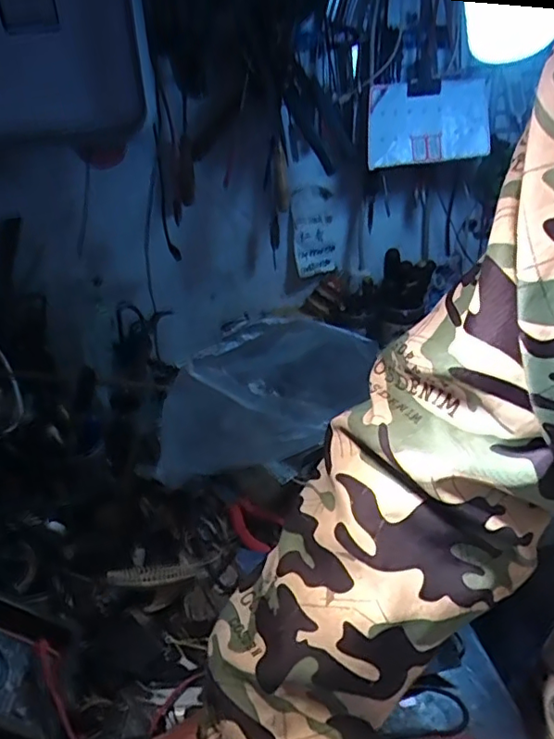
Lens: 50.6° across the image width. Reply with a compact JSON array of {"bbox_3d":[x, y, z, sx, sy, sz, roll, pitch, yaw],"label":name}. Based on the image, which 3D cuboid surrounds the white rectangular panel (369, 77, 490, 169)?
[{"bbox_3d":[0.230,-0.375,0.890,0.193,0.113,0.017,-9,16,-9],"label":"white rectangular panel"}]

